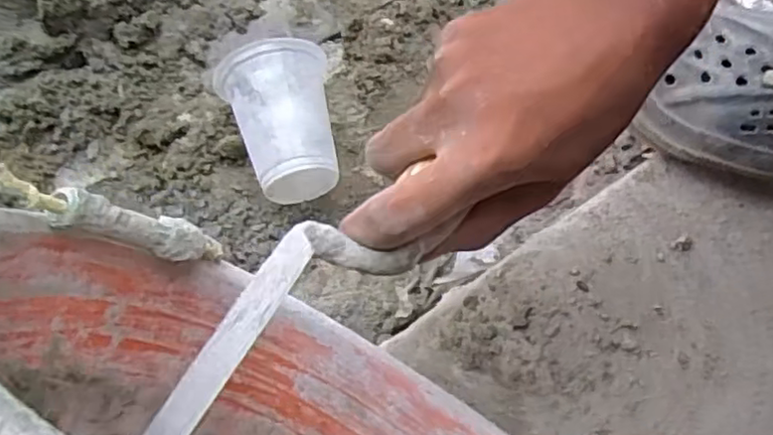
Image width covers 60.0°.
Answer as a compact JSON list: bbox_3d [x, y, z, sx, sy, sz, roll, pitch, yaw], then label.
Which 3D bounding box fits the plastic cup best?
[{"bbox_3d":[-0.081,-0.069,0.512,0.079,0.070,0.107,-11,74,-5],"label":"plastic cup"}]

